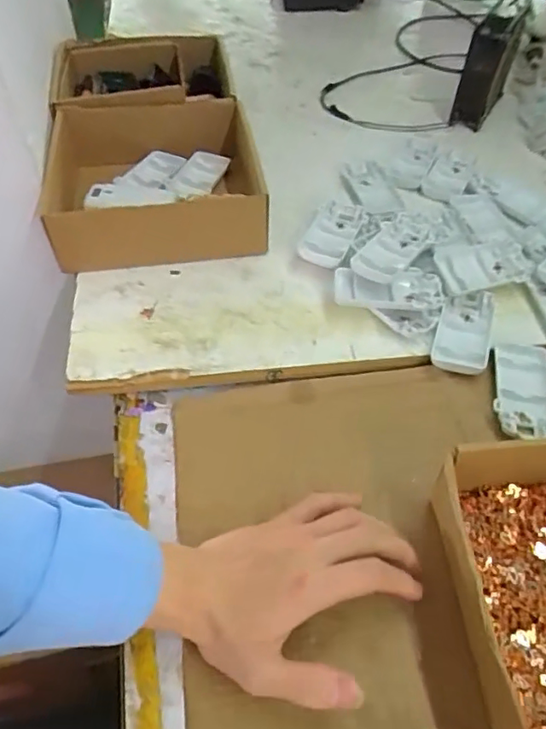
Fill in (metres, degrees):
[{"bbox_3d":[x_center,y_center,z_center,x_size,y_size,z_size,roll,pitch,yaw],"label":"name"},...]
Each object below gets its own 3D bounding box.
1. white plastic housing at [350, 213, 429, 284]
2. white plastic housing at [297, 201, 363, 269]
[{"bbox_3d":[0.117,-0.110,0.534,0.046,0.022,0.105,30,57,23],"label":"white plastic housing"},{"bbox_3d":[0.060,-0.131,0.567,0.044,0.029,0.086,17,53,14],"label":"white plastic housing"}]

